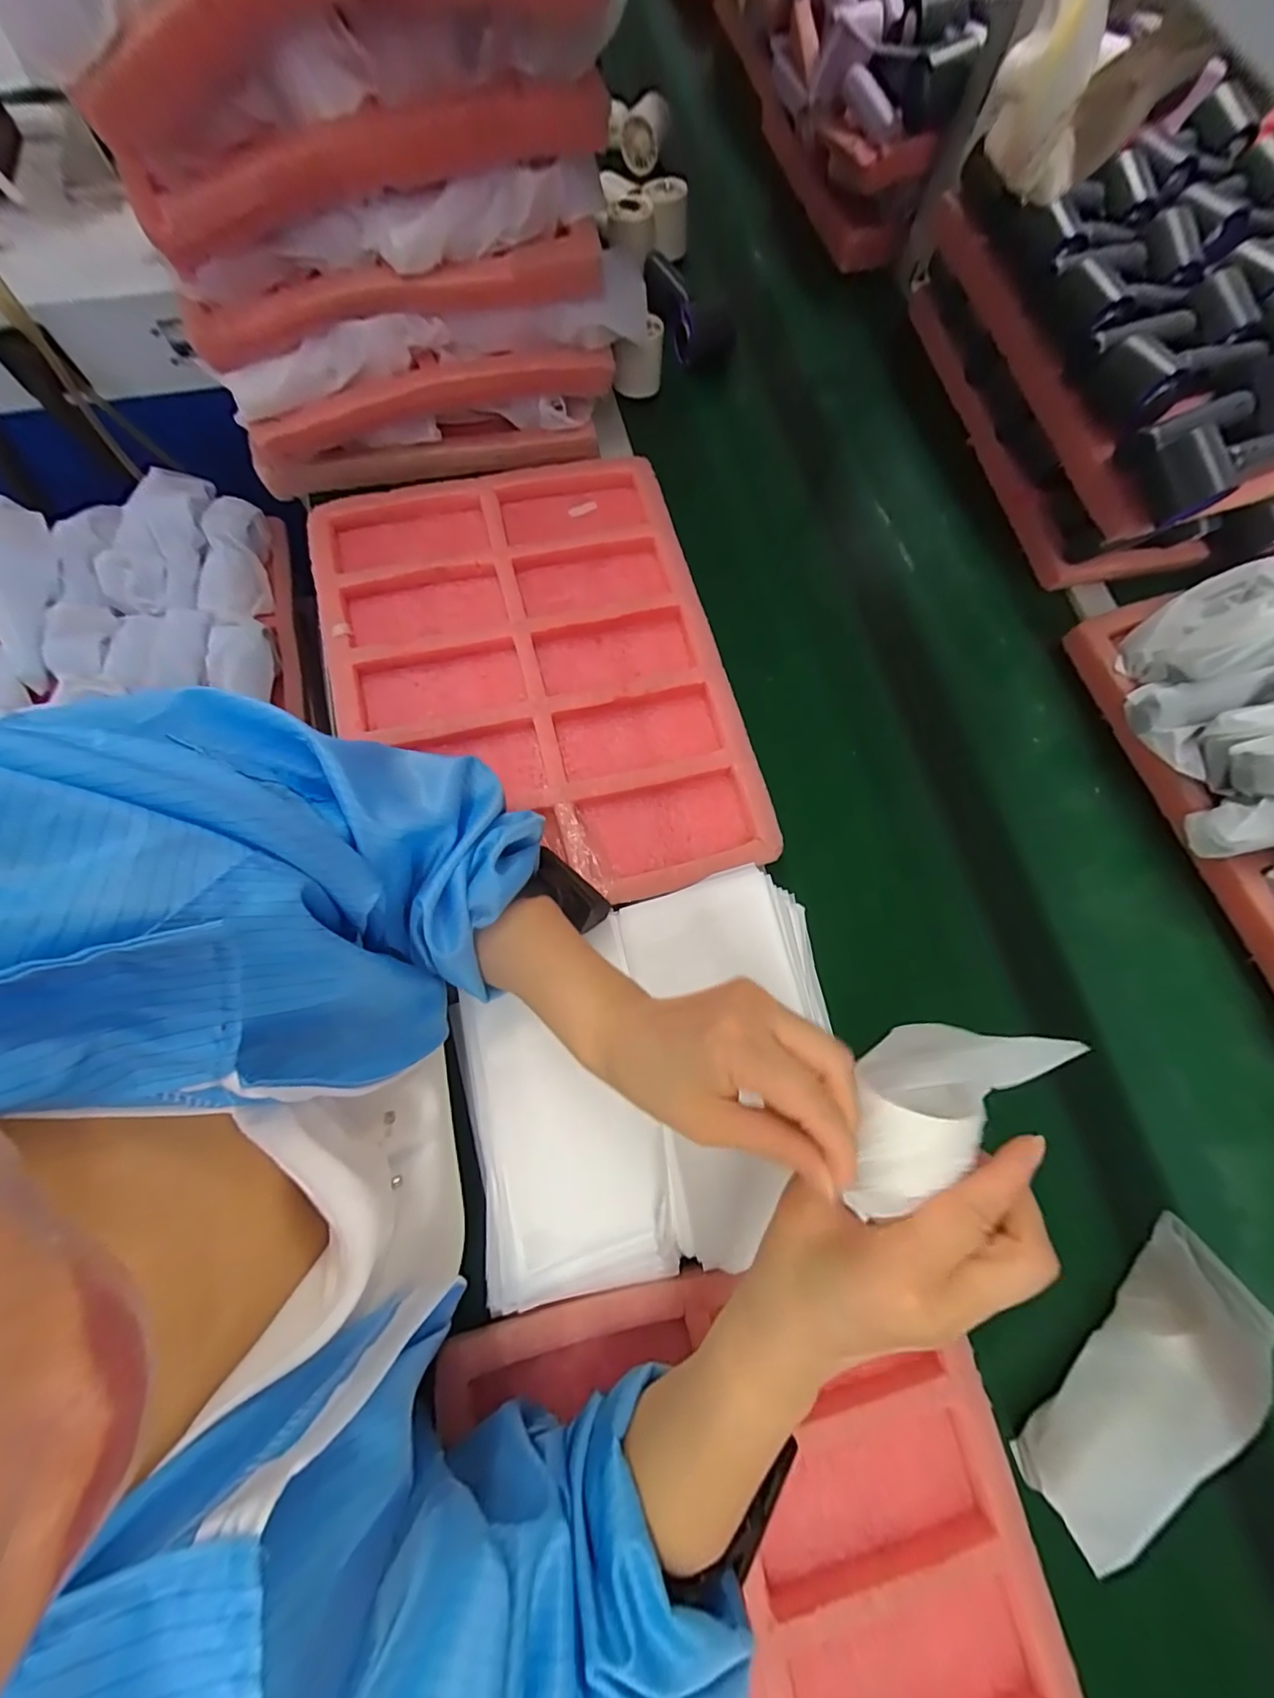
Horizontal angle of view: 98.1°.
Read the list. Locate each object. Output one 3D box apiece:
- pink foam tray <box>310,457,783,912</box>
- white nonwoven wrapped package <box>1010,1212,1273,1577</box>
[{"bbox_3d":[-0.091,-0.150,0.483,0.320,0.035,0.426,-14,74,-8],"label":"pink foam tray"},{"bbox_3d":[0.335,0.346,0.350,0.196,0.055,0.070,-41,79,-14],"label":"white nonwoven wrapped package"}]

